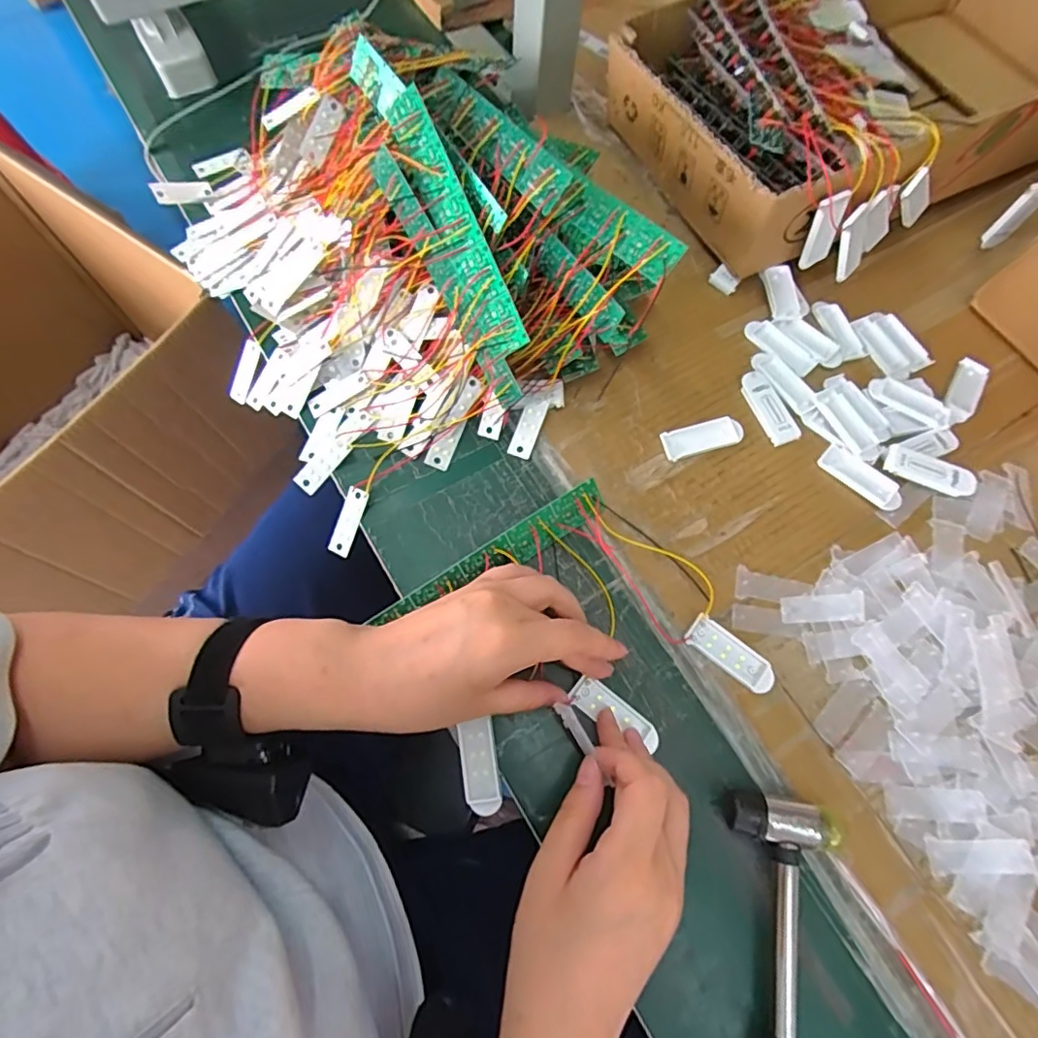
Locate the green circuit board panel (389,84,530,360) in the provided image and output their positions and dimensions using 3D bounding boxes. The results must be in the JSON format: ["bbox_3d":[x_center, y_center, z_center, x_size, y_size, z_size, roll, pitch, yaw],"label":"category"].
[{"bbox_3d":[-0.040,-0.182,0.344,0.026,0.007,0.168,-24,91,26],"label":"green circuit board panel"}]

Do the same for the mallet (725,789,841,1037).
[{"bbox_3d":[0.122,0.266,0.271,0.052,0.023,0.235,12,71,3],"label":"mallet"}]

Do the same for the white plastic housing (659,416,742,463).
[{"bbox_3d":[0.131,-0.057,0.390,0.058,0.005,0.021,-14,72,-6],"label":"white plastic housing"}]

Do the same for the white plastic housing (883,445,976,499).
[{"bbox_3d":[0.282,-0.034,0.379,0.058,0.009,0.023,26,72,7],"label":"white plastic housing"}]

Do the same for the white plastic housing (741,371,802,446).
[{"bbox_3d":[0.179,-0.080,0.395,0.023,0.004,0.058,-21,73,-8],"label":"white plastic housing"}]

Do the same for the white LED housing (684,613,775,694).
[{"bbox_3d":[0.131,0.084,0.342,0.057,0.007,0.019,35,74,10],"label":"white LED housing"}]

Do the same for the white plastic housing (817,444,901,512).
[{"bbox_3d":[0.235,-0.029,0.379,0.057,0.005,0.021,41,75,12],"label":"white plastic housing"}]

